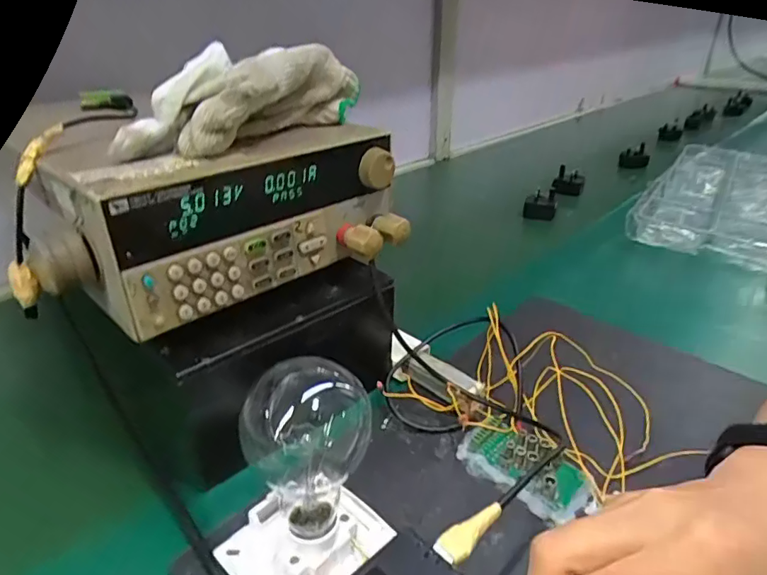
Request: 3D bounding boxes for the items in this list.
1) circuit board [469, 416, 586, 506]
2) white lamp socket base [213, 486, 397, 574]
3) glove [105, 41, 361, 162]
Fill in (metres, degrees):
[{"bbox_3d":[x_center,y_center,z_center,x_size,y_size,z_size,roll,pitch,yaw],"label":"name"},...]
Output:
[{"bbox_3d":[0.103,0.123,0.376,0.042,0.021,0.078,-24,38,-36],"label":"circuit board"},{"bbox_3d":[-0.043,0.151,0.313,0.088,0.031,0.088,24,37,35],"label":"white lamp socket base"},{"bbox_3d":[-0.092,-0.134,0.361,0.073,0.054,0.192,13,32,22],"label":"glove"}]

